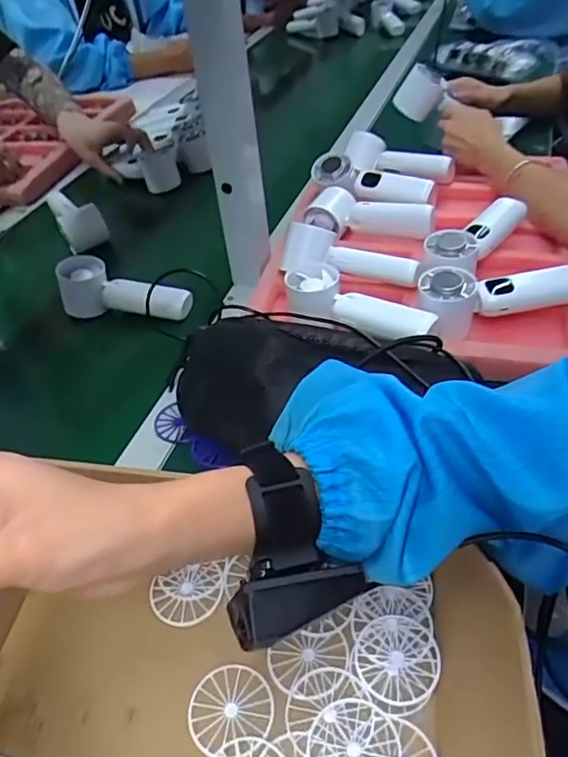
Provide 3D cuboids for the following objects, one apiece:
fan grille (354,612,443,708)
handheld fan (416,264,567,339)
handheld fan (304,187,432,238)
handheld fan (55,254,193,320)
[{"bbox_3d":[0.069,0.172,0.357,0.051,0.007,0.050,6,45,12],"label":"fan grille"},{"bbox_3d":[0.205,-0.083,0.556,0.154,0.040,0.059,-12,44,-6],"label":"handheld fan"},{"bbox_3d":[0.105,-0.203,0.703,0.148,0.041,0.054,5,45,12],"label":"handheld fan"},{"bbox_3d":[-0.181,-0.103,0.663,0.150,0.055,0.048,6,45,12],"label":"handheld fan"}]

